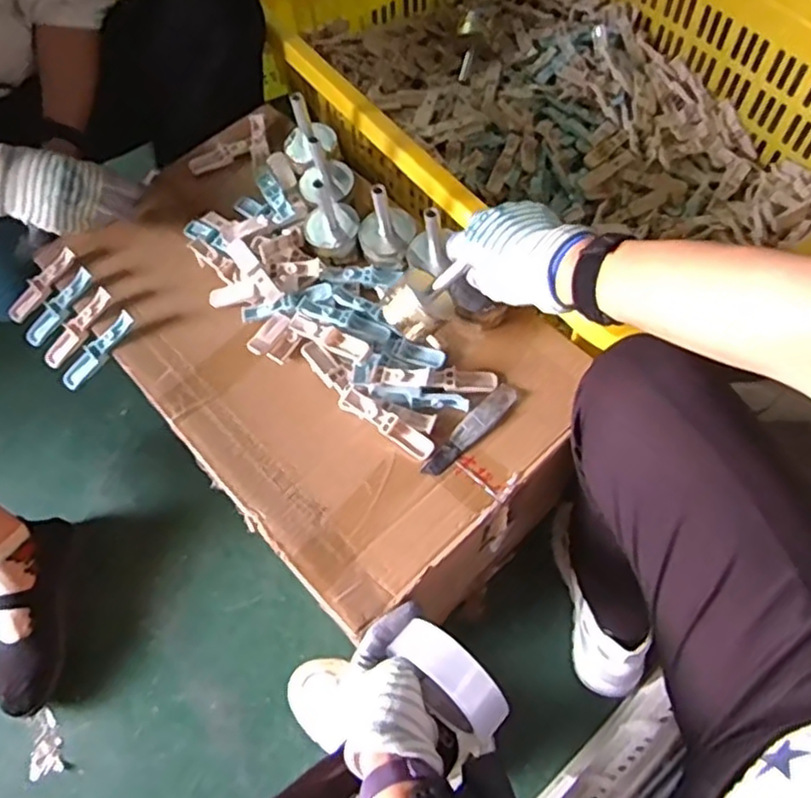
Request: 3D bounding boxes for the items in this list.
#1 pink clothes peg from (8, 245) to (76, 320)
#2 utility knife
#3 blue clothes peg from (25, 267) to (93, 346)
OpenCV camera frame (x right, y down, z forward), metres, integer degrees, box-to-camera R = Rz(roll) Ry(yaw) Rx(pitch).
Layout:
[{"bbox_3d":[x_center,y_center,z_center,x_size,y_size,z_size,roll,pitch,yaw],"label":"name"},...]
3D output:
[{"bbox_3d":[-0.404,-0.126,0.754,0.025,0.011,0.097,44,93,21],"label":"pink clothes peg"},{"bbox_3d":[0.063,0.030,0.654,0.024,0.006,0.119,40,71,20],"label":"utility knife"},{"bbox_3d":[-0.374,-0.099,0.735,0.028,0.008,0.096,36,85,19],"label":"blue clothes peg"}]

